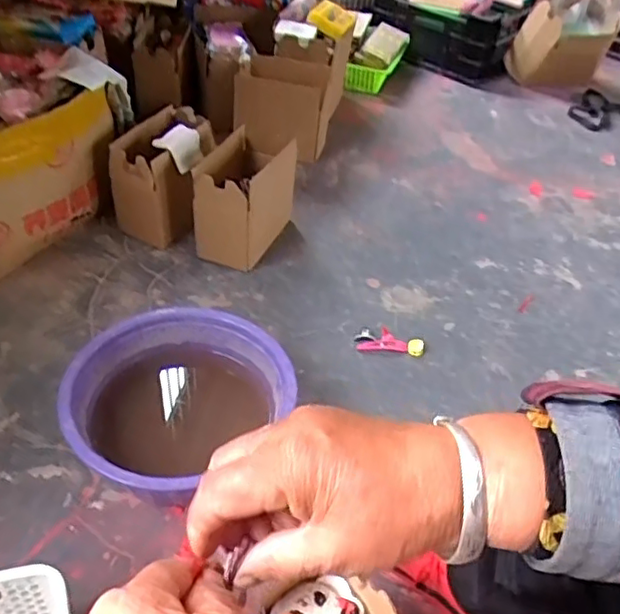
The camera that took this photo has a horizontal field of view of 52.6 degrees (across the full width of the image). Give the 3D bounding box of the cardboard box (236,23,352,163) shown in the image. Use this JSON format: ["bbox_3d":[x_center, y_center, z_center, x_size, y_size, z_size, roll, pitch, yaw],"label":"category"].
[{"bbox_3d":[-0.030,-0.547,1.562,0.228,0.200,0.343,13,42,8],"label":"cardboard box"}]

